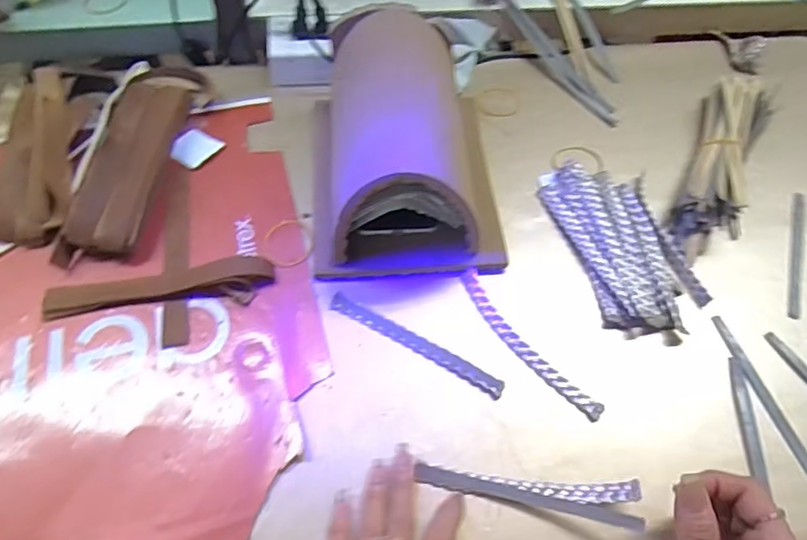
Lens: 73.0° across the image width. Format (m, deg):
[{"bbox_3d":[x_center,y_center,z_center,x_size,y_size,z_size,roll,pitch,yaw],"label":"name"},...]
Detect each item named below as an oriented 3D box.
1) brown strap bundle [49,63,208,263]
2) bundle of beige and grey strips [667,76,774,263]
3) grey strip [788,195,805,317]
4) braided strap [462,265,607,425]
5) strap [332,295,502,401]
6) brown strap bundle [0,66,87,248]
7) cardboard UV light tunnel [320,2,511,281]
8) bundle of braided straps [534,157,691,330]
[{"bbox_3d":[-0.237,-0.105,0.487,0.061,0.030,0.226,7,57,1],"label":"brown strap bundle"},{"bbox_3d":[0.301,-0.106,0.508,0.060,0.040,0.225,24,59,12],"label":"bundle of beige and grey strips"},{"bbox_3d":[0.349,-0.016,0.482,0.011,0.005,0.146,21,59,10],"label":"grey strip"},{"bbox_3d":[0.094,0.056,0.422,0.019,0.005,0.148,-32,64,-21],"label":"braided strap"},{"bbox_3d":[0.009,0.056,0.418,0.147,0.005,0.014,27,60,14],"label":"strap"},{"bbox_3d":[-0.325,-0.110,0.480,0.069,0.036,0.191,-4,58,-6],"label":"brown strap bundle"},{"bbox_3d":[0.002,-0.112,0.460,0.158,0.103,0.211,-2,57,-5],"label":"cardboard UV light tunnel"},{"bbox_3d":[0.180,-0.026,0.469,0.082,0.015,0.168,-6,58,-7],"label":"bundle of braided straps"}]

